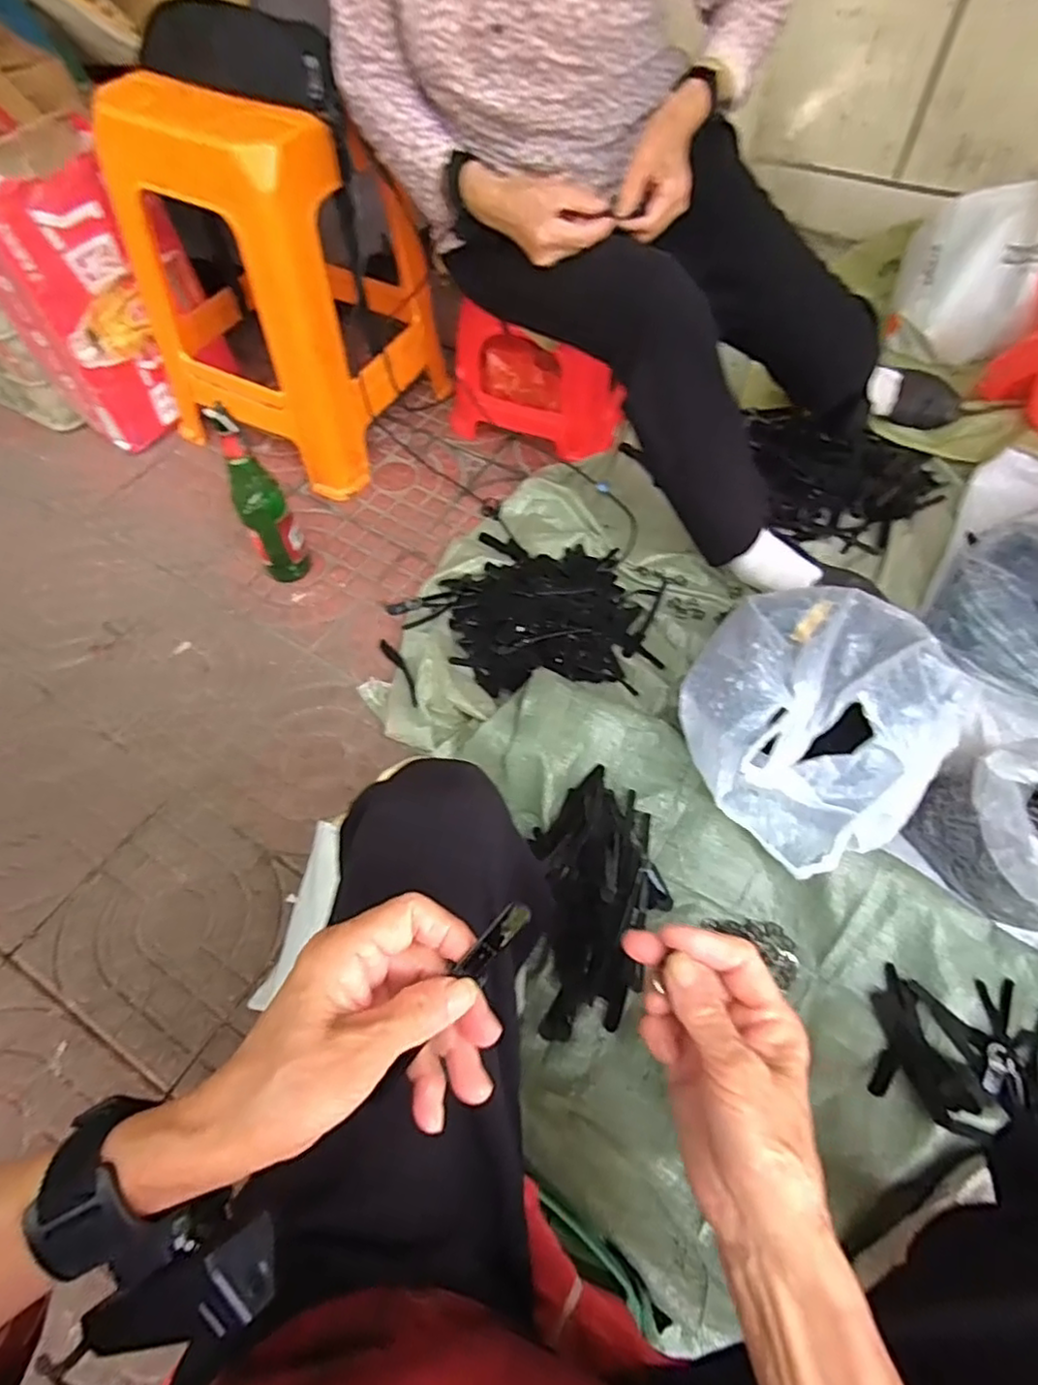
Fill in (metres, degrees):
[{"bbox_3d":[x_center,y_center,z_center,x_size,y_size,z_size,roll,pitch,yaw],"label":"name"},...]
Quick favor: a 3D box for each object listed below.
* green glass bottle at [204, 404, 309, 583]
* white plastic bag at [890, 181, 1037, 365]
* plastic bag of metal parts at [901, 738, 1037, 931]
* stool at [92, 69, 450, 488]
[{"bbox_3d":[-0.363,-0.268,0.921,0.064,0.279,0.059,7,58,7],"label":"green glass bottle"},{"bbox_3d":[0.813,-0.741,1.164,0.245,0.231,0.188,25,62,17],"label":"white plastic bag"},{"bbox_3d":[0.567,0.147,0.711,0.189,0.135,0.200,-24,59,-12],"label":"plastic bag of metal parts"},{"bbox_3d":[-0.375,-0.623,1.032,0.385,0.501,0.315,17,60,13],"label":"stool"}]

